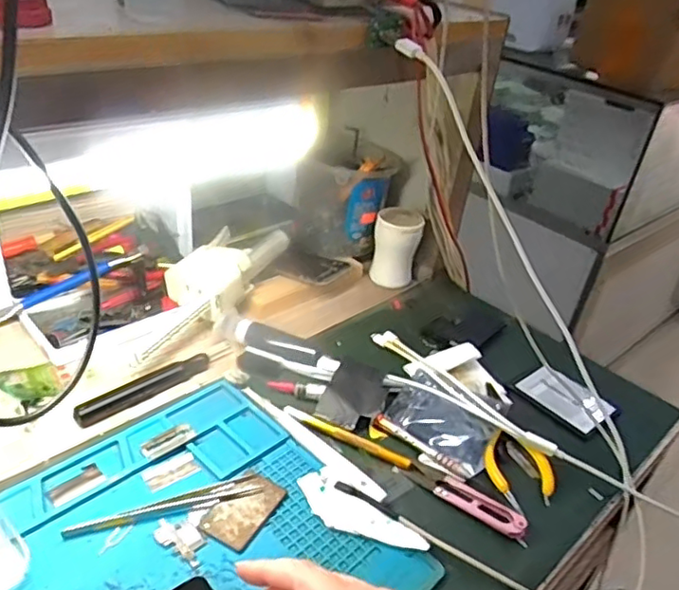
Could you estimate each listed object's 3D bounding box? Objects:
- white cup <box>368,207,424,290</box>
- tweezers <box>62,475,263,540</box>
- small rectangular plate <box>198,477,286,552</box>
[{"bbox_3d":[0.064,-0.051,0.706,0.051,0.084,0.047,5,32,-3],"label":"white cup"},{"bbox_3d":[-0.121,0.148,0.426,0.130,0.004,0.019,-8,35,-24],"label":"tweezers"},{"bbox_3d":[-0.068,0.152,0.435,0.036,0.004,0.060,21,34,20],"label":"small rectangular plate"}]

